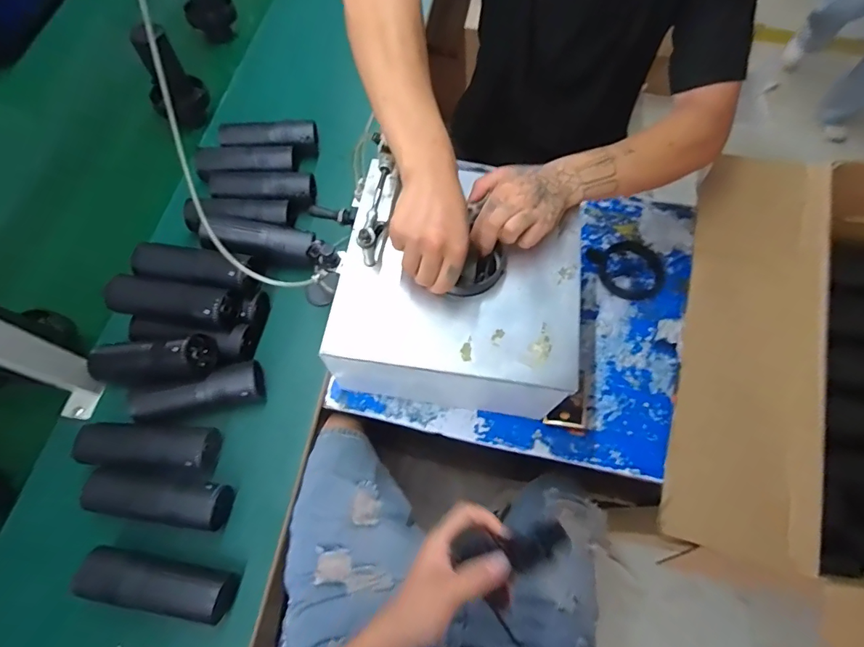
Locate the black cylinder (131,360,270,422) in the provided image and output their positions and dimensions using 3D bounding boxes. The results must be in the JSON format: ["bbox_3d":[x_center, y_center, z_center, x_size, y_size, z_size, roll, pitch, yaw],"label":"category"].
[{"bbox_3d":[-0.317,0.099,0.616,0.172,0.046,0.054,-13,67,-7],"label":"black cylinder"}]

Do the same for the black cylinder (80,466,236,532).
[{"bbox_3d":[-0.335,0.216,0.561,0.164,0.051,0.059,10,66,3],"label":"black cylinder"}]

